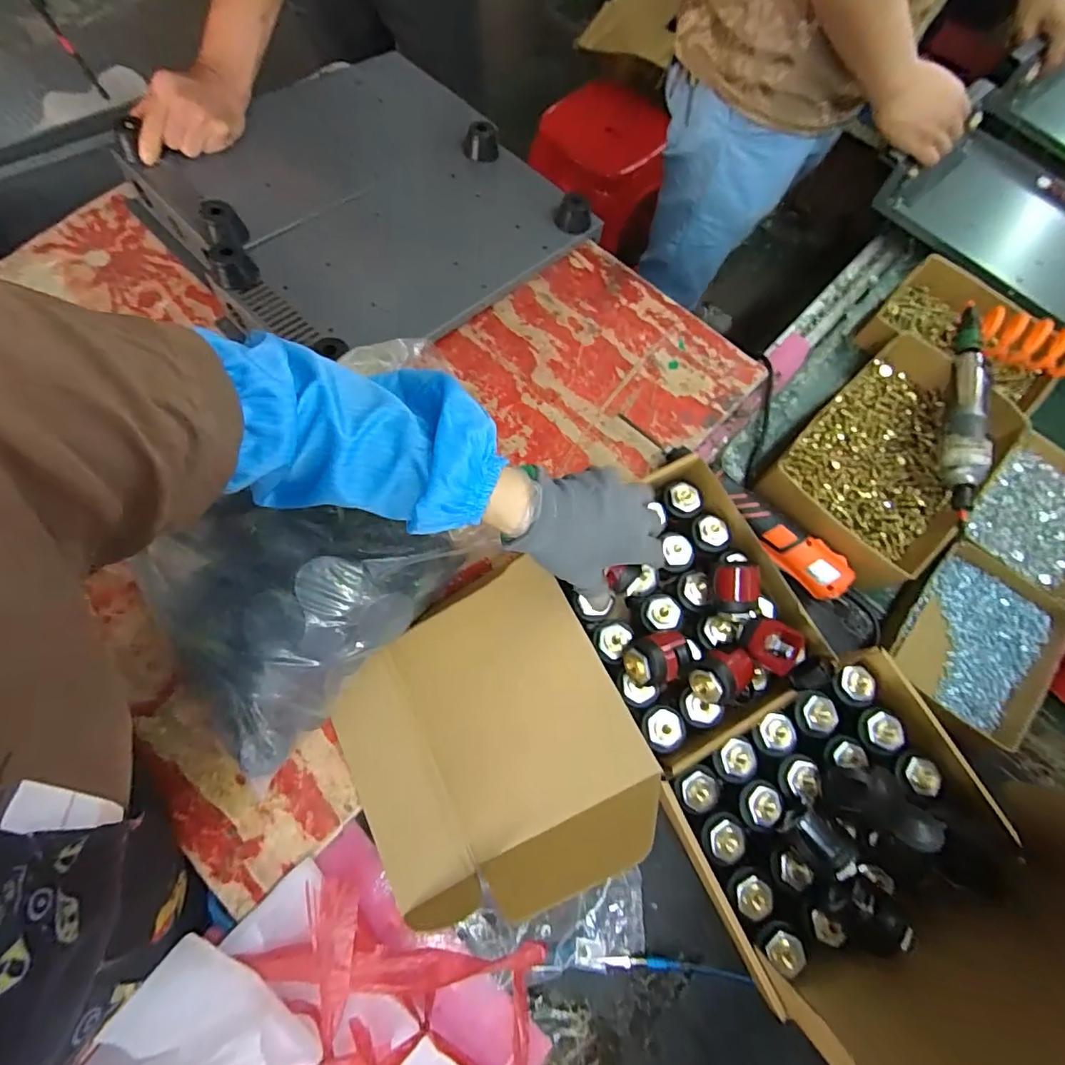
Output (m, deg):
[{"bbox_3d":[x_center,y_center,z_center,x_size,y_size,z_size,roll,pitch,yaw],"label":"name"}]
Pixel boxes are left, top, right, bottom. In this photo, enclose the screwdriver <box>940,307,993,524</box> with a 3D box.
[{"bbox_3d":[0.472,-0.142,0.566,0.039,0.032,0.251,16,72,4],"label":"screwdriver"}]

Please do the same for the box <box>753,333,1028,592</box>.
[{"bbox_3d":[0.411,-0.086,0.597,0.300,0.053,0.181,-43,78,-15],"label":"box"}]

